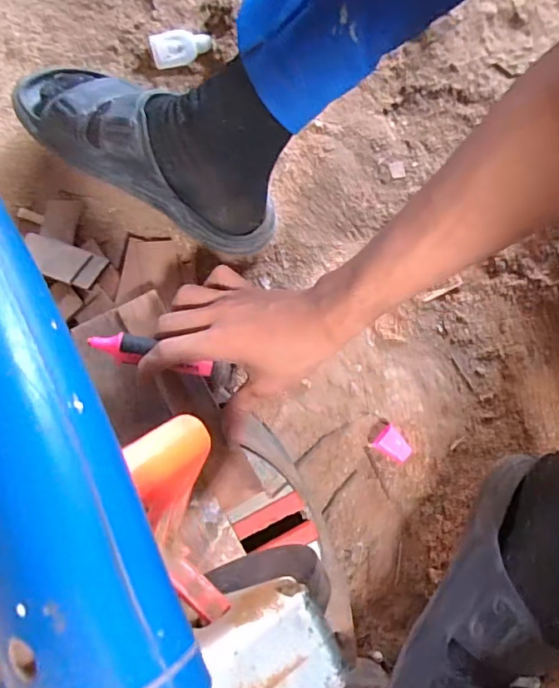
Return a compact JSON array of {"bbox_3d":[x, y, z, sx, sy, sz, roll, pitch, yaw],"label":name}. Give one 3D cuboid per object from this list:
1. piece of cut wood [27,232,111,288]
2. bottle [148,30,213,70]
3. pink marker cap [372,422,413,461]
[{"bbox_3d":[-0.209,-0.081,0.488,0.084,0.010,0.038,21,80,4],"label":"piece of cut wood"},{"bbox_3d":[-0.108,-0.324,0.567,0.066,0.020,0.034,-7,79,-1],"label":"bottle"},{"bbox_3d":[0.110,0.096,0.492,0.033,0.010,0.026,39,82,7],"label":"pink marker cap"}]

